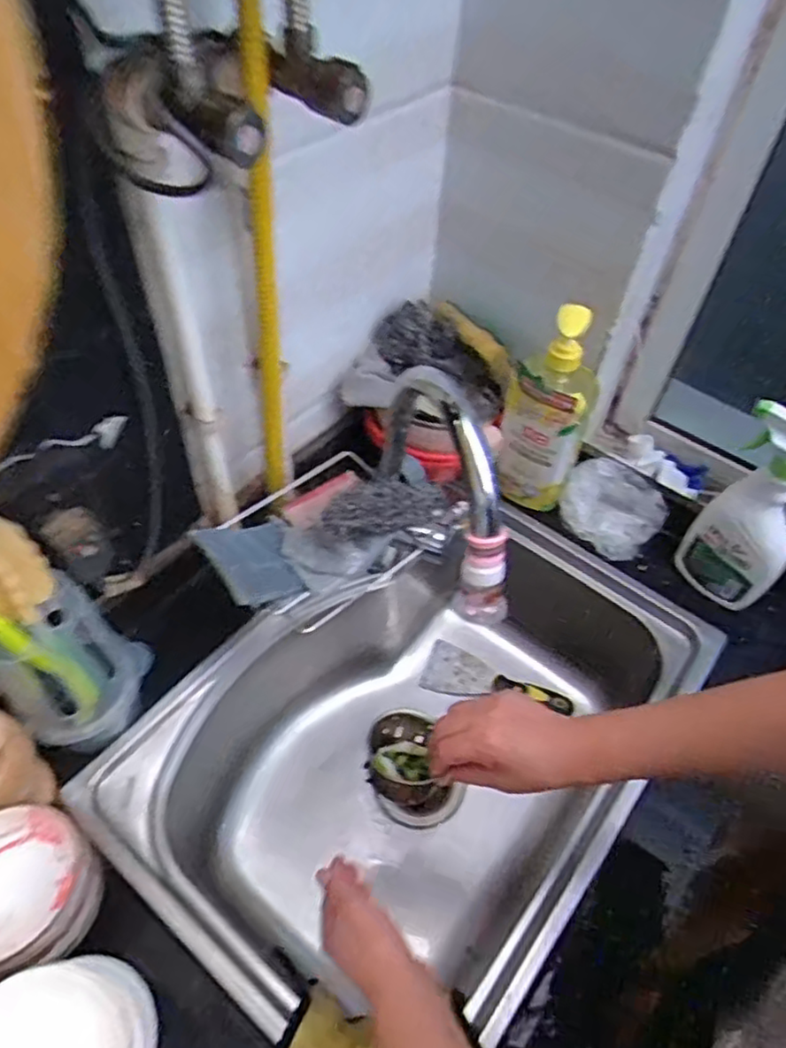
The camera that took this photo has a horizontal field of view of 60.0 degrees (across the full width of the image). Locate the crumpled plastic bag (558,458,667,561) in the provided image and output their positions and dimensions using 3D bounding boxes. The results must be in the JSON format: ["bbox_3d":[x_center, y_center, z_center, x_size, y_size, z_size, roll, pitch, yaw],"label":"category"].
[{"bbox_3d":[0.272,-0.020,0.856,0.121,0.062,0.089,35,58,22],"label":"crumpled plastic bag"}]

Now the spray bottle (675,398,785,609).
[{"bbox_3d":[0.384,-0.005,0.719,0.108,0.241,0.049,29,55,18],"label":"spray bottle"}]

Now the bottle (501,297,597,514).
[{"bbox_3d":[0.184,-0.132,0.801,0.096,0.253,0.068,25,54,16],"label":"bottle"}]

